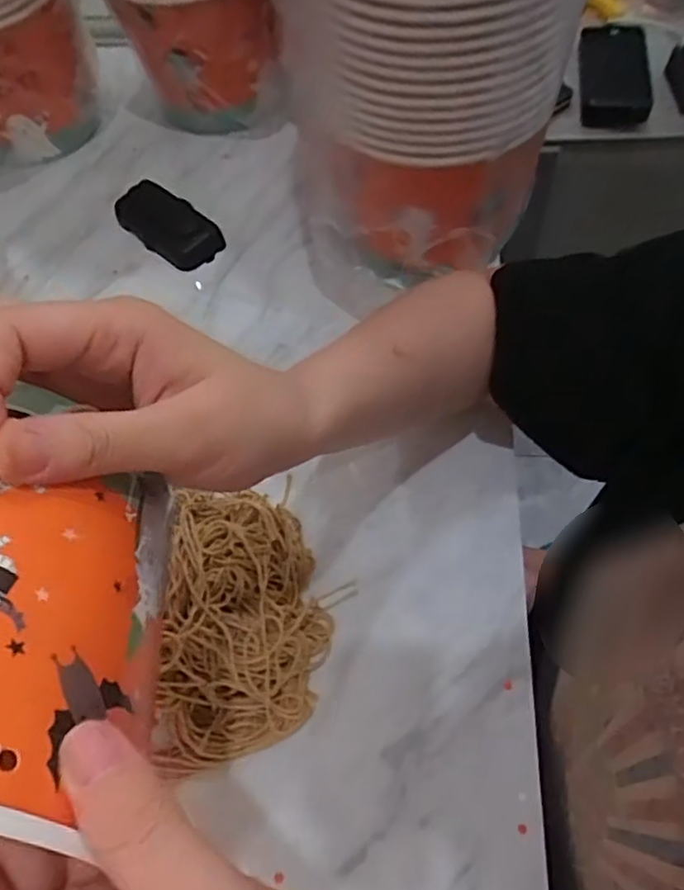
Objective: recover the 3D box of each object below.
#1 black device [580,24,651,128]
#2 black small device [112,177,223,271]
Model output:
[{"bbox_3d":[0.306,-0.416,0.740,0.072,0.035,0.144,7,62,8],"label":"black device"},{"bbox_3d":[-0.155,-0.198,0.587,0.104,0.021,0.051,37,70,22],"label":"black small device"}]

